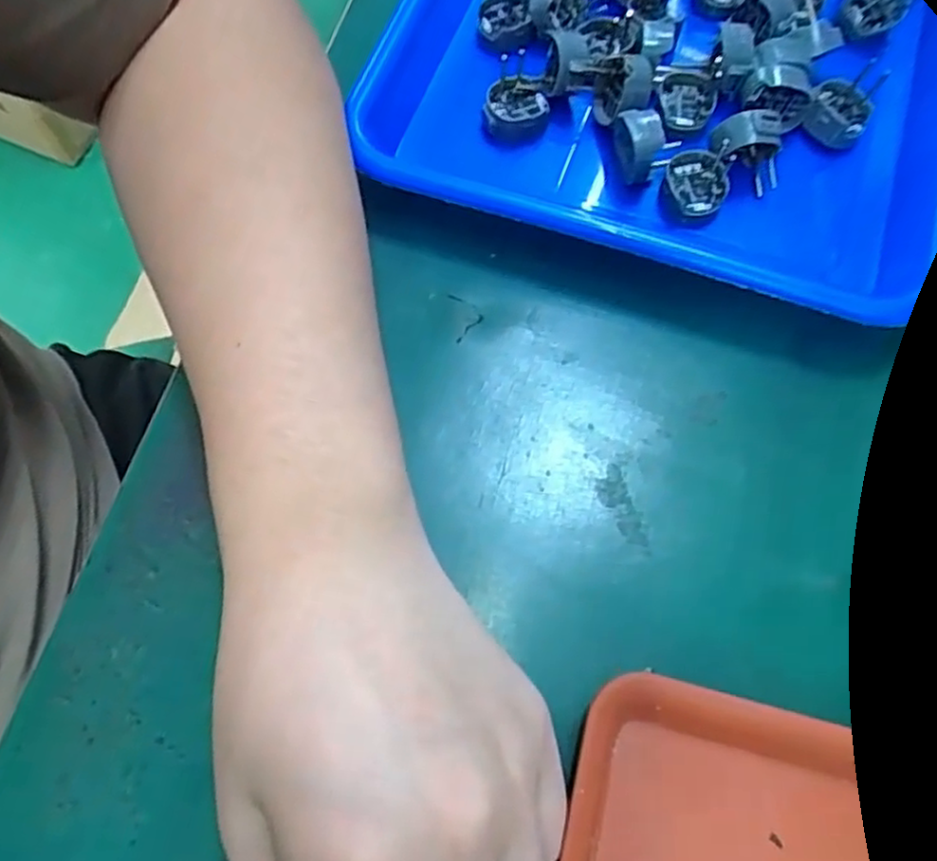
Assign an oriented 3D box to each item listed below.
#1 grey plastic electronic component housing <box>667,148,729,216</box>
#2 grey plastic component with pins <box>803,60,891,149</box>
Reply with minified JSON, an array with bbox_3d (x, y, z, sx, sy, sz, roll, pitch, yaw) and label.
[{"bbox_3d":[0.096,-0.106,0.307,0.023,0.015,0.027,0,68,1],"label":"grey plastic electronic component housing"},{"bbox_3d":[0.168,-0.144,0.324,0.025,0.021,0.036,40,74,15],"label":"grey plastic component with pins"}]

